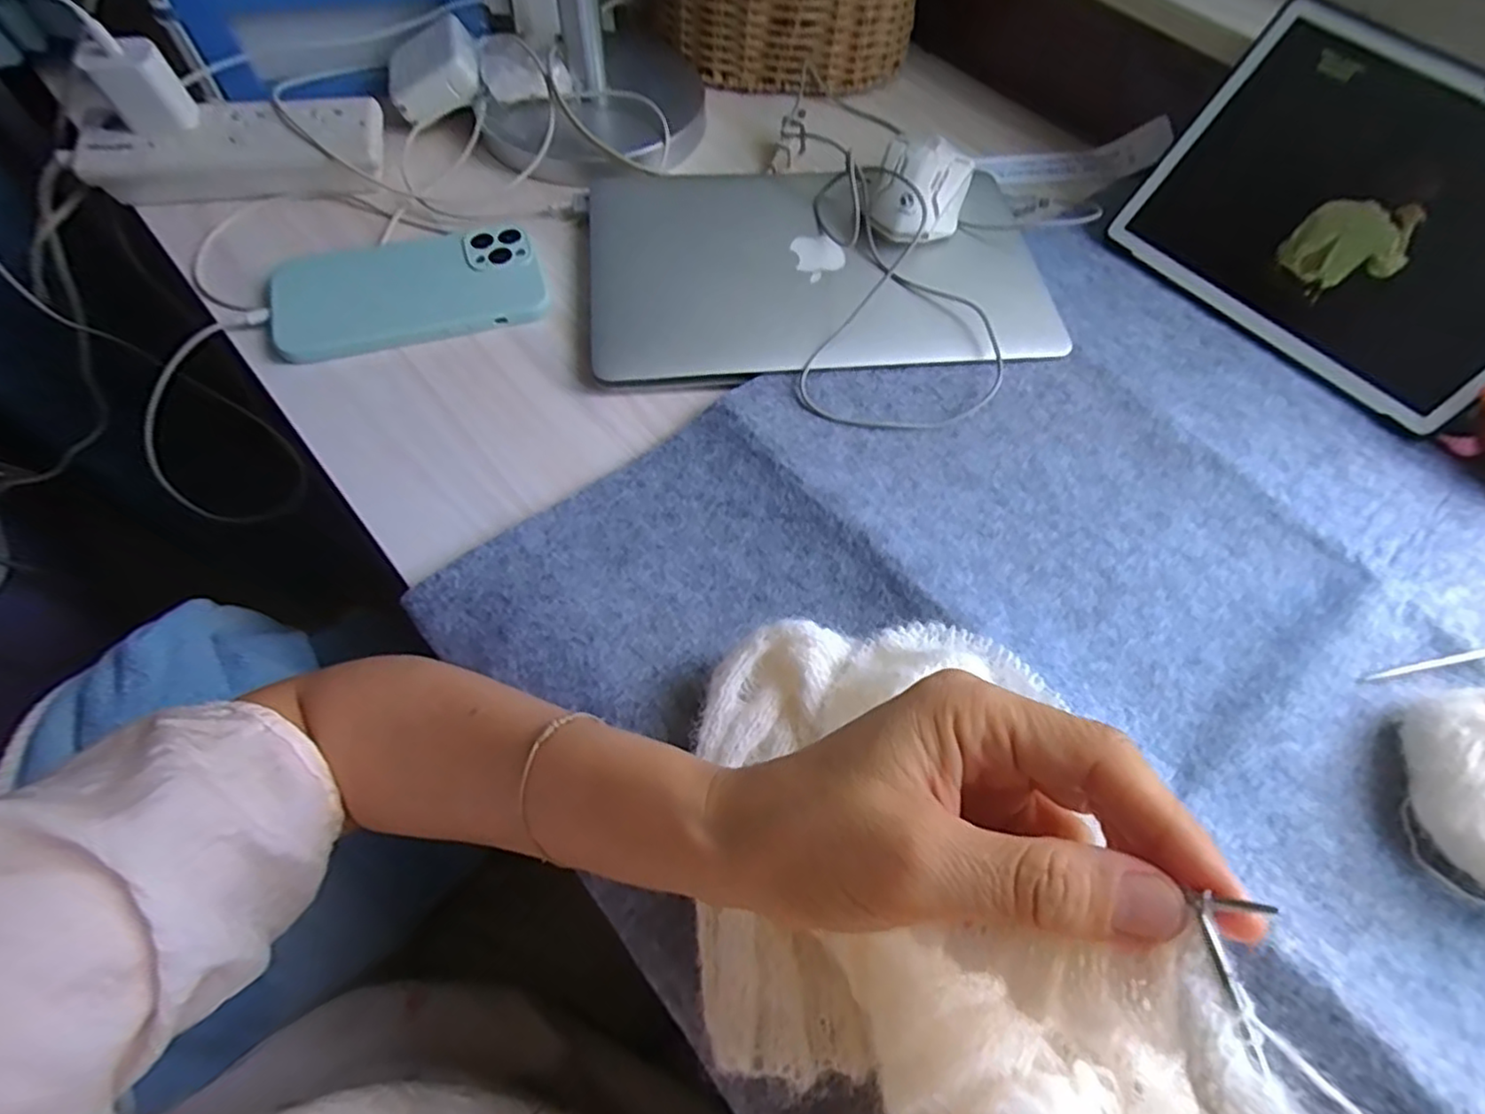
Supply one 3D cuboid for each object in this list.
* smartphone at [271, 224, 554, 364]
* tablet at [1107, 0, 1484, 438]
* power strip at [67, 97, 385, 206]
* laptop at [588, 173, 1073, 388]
[{"bbox_3d":[-0.214,-0.176,0.432,0.163,0.015,0.083,-15,64,-10],"label":"smartphone"},{"bbox_3d":[0.381,-0.209,0.414,0.238,0.159,0.008,47,33,19],"label":"tablet"},{"bbox_3d":[-0.350,-0.282,0.470,0.189,0.035,0.057,-13,64,-9],"label":"power strip"},{"bbox_3d":[0.051,-0.202,0.449,0.299,0.023,0.191,-4,63,-5],"label":"laptop"}]

